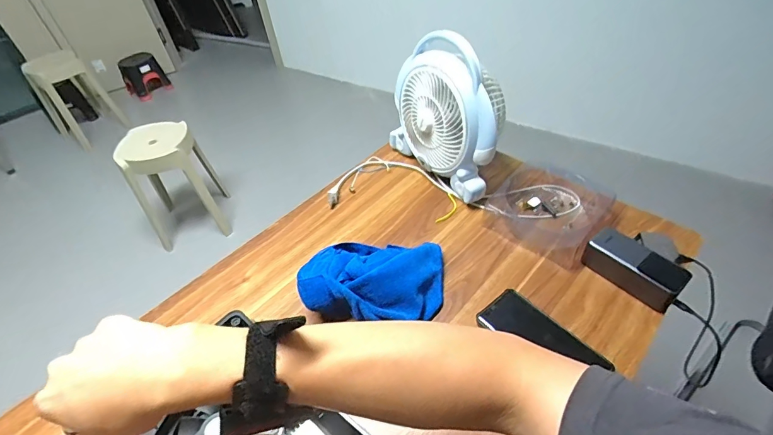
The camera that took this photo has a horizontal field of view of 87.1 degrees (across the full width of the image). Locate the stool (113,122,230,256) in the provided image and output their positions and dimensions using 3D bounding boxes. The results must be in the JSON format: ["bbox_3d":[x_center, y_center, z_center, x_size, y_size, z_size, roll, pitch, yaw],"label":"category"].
[{"bbox_3d":[-0.869,-0.153,1.675,0.274,0.424,0.288,-18,46,-11],"label":"stool"}]

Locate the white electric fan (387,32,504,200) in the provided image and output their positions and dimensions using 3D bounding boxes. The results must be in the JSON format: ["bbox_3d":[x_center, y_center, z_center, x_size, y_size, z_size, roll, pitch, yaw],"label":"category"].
[{"bbox_3d":[0.114,-0.195,0.754,0.119,0.246,0.263,-32,50,-23],"label":"white electric fan"}]

